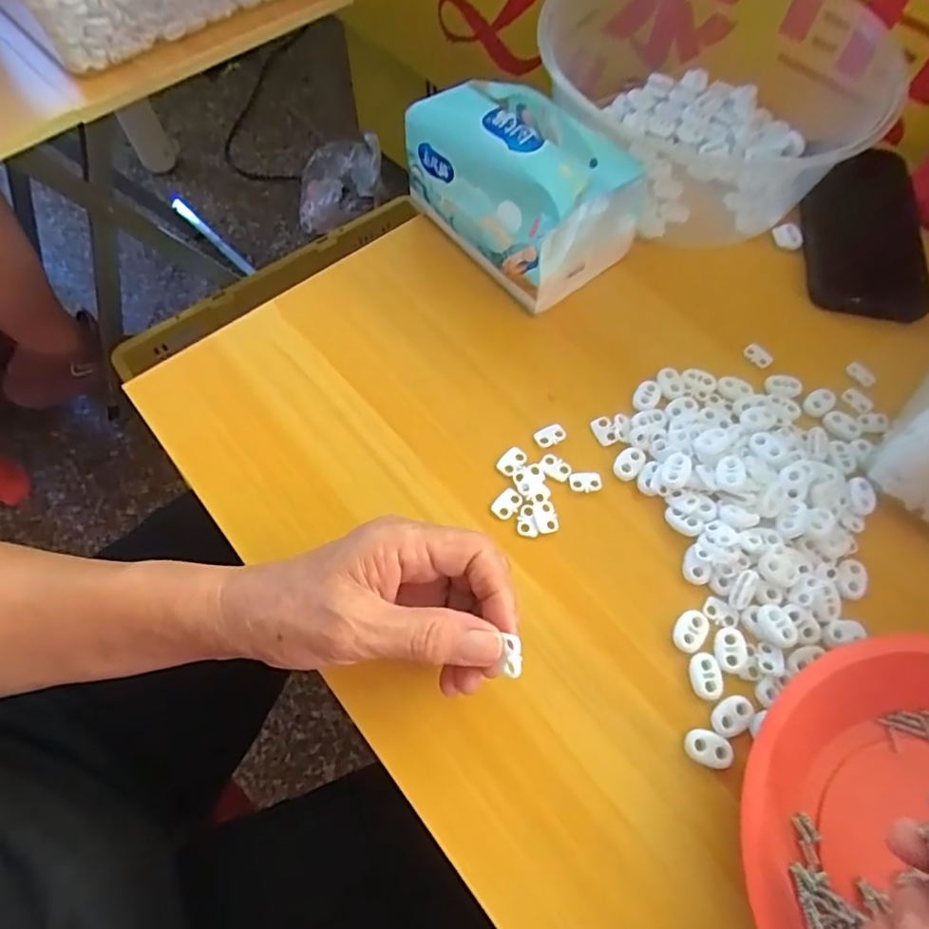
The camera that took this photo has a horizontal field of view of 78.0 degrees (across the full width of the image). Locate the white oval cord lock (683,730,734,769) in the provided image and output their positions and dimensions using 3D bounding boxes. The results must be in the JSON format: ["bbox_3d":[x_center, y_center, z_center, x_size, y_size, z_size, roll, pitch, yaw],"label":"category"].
[{"bbox_3d":[0.119,0.139,0.279,0.022,0.007,0.014,18,66,7],"label":"white oval cord lock"}]

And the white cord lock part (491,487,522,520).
[{"bbox_3d":[0.025,0.023,0.332,0.012,0.004,0.019,41,71,17],"label":"white cord lock part"}]

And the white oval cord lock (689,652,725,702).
[{"bbox_3d":[0.124,0.108,0.292,0.015,0.004,0.022,-7,65,-4],"label":"white oval cord lock"}]

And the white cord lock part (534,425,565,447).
[{"bbox_3d":[0.053,-0.018,0.351,0.018,0.004,0.012,-28,68,-13],"label":"white cord lock part"}]

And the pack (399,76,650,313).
[{"bbox_3d":[0.041,-0.193,0.391,0.105,0.088,0.142,-37,71,-17],"label":"pack"}]

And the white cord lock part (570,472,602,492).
[{"bbox_3d":[0.072,0.010,0.338,0.018,0.004,0.012,-6,65,-4],"label":"white cord lock part"}]

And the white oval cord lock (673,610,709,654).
[{"bbox_3d":[0.120,0.087,0.302,0.015,0.004,0.023,36,69,15],"label":"white oval cord lock"}]

